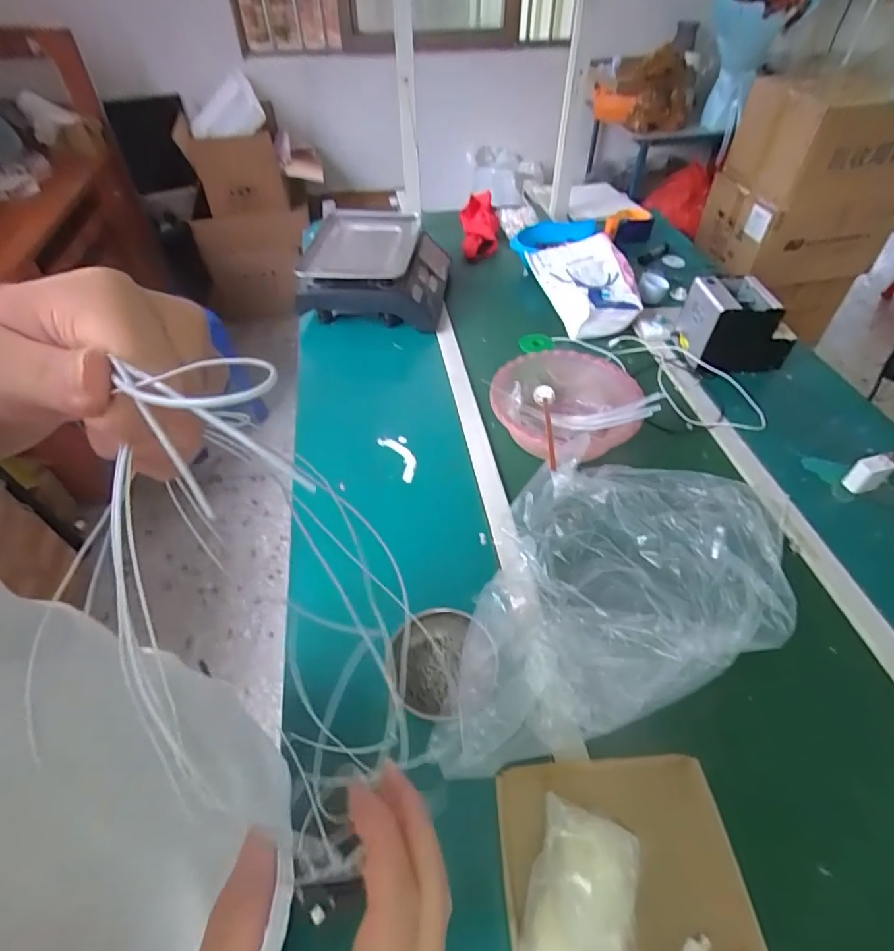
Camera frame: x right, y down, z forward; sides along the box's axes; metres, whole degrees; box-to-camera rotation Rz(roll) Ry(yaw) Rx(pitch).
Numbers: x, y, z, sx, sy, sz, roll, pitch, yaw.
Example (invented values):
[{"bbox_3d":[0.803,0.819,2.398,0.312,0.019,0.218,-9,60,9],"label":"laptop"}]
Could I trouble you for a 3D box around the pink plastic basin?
[{"bbox_3d":[0.198,-0.111,0.911,0.248,0.096,0.254,0,49,-1],"label":"pink plastic basin"}]

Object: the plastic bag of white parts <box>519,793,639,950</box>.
[{"bbox_3d":[0.121,0.390,0.469,0.095,0.042,0.146,17,50,13],"label":"plastic bag of white parts"}]

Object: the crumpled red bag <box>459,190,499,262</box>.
[{"bbox_3d":[0.095,-0.730,1.479,0.107,0.068,0.325,0,61,-1],"label":"crumpled red bag"}]

